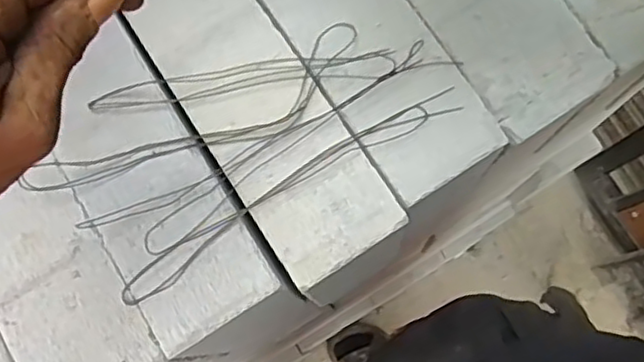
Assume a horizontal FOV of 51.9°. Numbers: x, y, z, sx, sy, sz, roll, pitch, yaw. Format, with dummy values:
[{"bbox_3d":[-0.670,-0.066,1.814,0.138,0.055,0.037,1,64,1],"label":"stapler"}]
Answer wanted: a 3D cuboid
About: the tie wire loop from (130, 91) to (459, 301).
[{"bbox_3d":[-0.021,0.000,0.383,0.219,0.005,0.034,-31,79,-6],"label":"tie wire loop"}]

